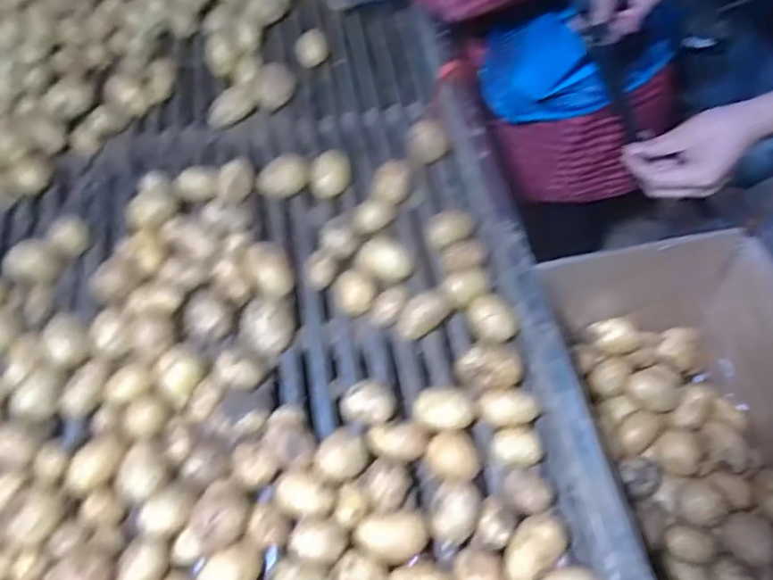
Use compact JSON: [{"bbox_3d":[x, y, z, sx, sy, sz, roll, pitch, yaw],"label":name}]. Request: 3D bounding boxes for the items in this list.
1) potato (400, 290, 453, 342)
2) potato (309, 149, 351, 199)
[{"bbox_3d":[0.039,0.025,0.631,0.055,0.030,0.033,-31,59,-19],"label":"potato"},{"bbox_3d":[-0.069,-0.141,0.745,0.048,0.052,0.051,-4,54,-1],"label":"potato"}]

